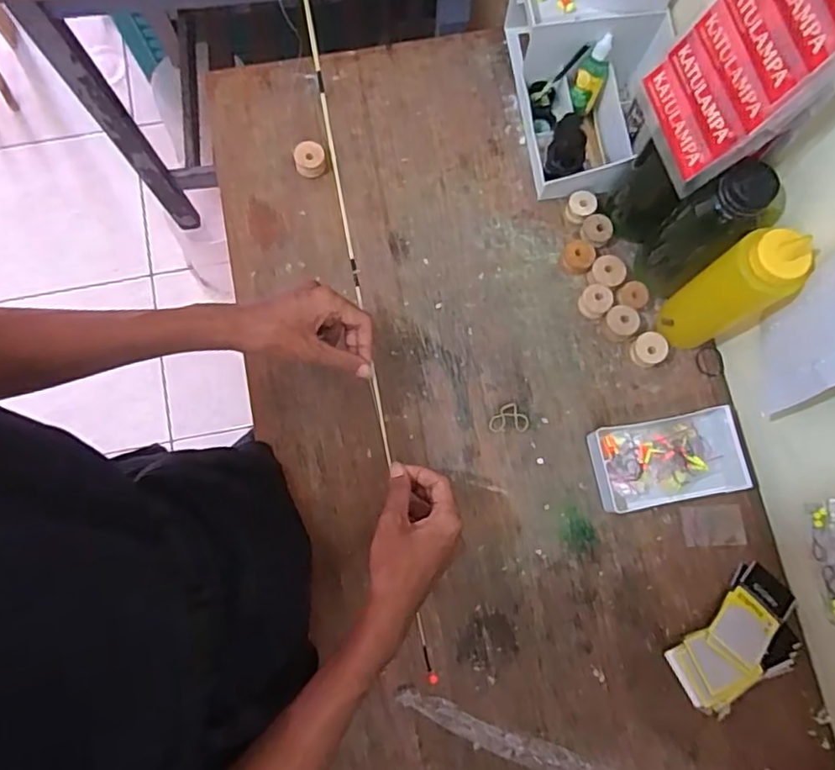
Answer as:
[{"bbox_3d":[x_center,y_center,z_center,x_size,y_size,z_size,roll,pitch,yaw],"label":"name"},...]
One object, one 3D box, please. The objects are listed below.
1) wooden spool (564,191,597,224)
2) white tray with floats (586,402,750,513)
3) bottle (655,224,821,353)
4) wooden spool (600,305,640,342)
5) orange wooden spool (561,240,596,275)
[{"bbox_3d":[0.181,-0.197,0.682,0.031,0.022,0.029,0,78,-1],"label":"wooden spool"},{"bbox_3d":[0.251,0.076,0.622,0.139,0.028,0.083,-9,78,-3],"label":"white tray with floats"},{"bbox_3d":[0.286,-0.081,0.571,0.056,0.182,0.066,-36,81,-8],"label":"bottle"},{"bbox_3d":[0.216,-0.066,0.655,0.036,0.017,0.034,0,78,-1],"label":"wooden spool"},{"bbox_3d":[0.175,-0.139,0.670,0.032,0.021,0.032,0,78,-1],"label":"orange wooden spool"}]

